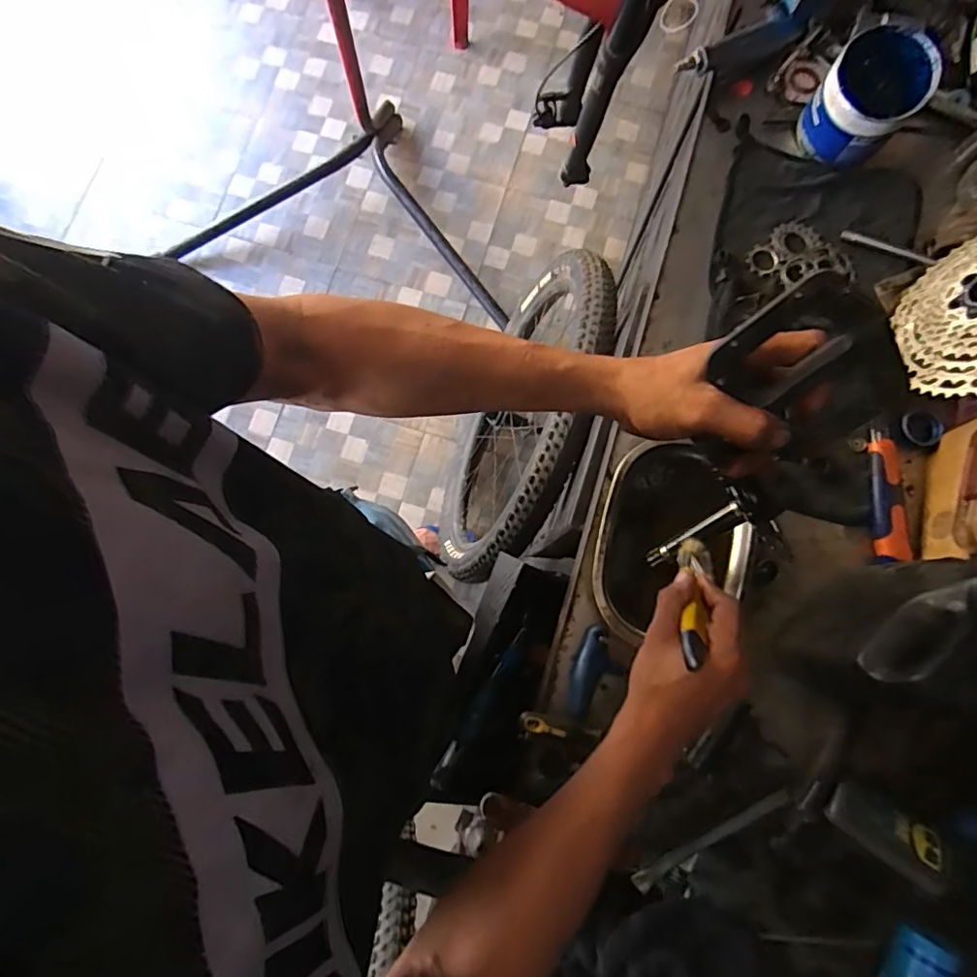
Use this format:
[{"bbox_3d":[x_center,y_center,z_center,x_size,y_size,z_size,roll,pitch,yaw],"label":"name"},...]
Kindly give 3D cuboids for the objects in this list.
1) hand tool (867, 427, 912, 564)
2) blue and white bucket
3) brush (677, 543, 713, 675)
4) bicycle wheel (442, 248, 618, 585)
[{"bbox_3d":[0.417,0.008,0.565,0.029,0.016,0.139,3,80,1],"label":"hand tool"},{"bbox_3d":[0.414,-0.427,0.597,0.097,0.095,0.101,0,80,0],"label":"blue and white bucket"},{"bbox_3d":[0.175,0.090,0.454,0.033,0.161,0.015,30,120,5],"label":"brush"},{"bbox_3d":[0.039,-0.121,1.118,0.059,0.633,0.635,21,78,-14],"label":"bicycle wheel"}]

